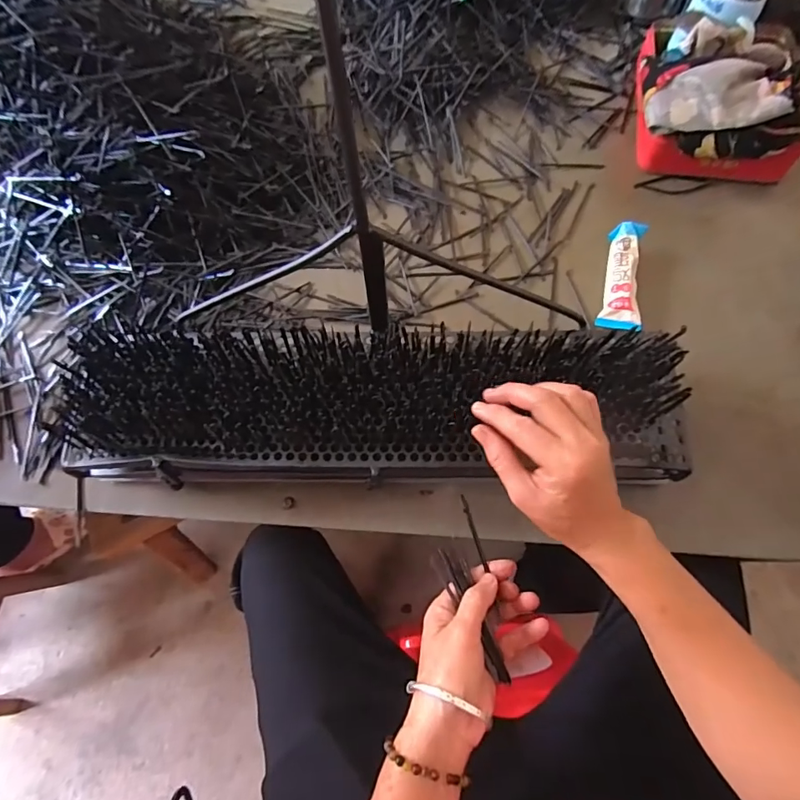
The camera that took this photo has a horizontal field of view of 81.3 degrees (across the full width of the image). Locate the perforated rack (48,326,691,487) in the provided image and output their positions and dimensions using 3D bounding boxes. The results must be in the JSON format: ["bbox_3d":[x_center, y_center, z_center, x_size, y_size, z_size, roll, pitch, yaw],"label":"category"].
[{"bbox_3d":[-0.031,0.008,0.463,0.583,0.114,0.139,-3,68,2],"label":"perforated rack"}]

